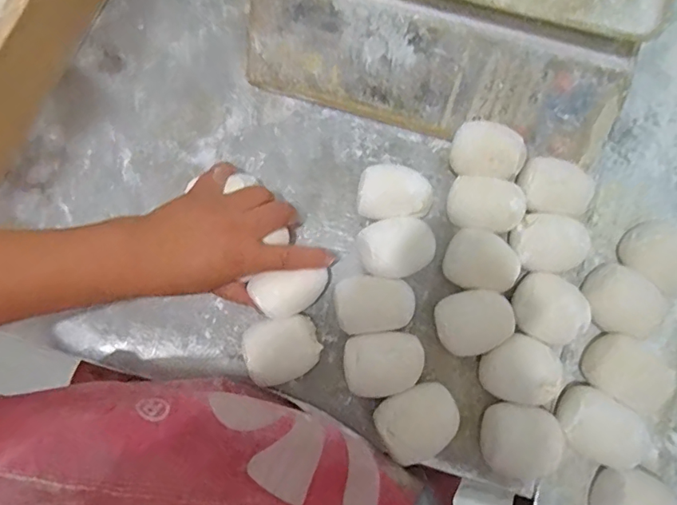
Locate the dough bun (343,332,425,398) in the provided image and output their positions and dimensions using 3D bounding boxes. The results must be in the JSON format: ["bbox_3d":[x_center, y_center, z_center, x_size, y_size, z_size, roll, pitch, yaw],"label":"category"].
[{"bbox_3d":[0.038,0.092,0.403,0.064,0.045,0.048,-7,79,0],"label":"dough bun"}]

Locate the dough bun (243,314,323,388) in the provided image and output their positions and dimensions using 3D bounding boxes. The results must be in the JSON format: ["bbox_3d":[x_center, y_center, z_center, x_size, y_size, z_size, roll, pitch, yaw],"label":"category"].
[{"bbox_3d":[-0.046,0.081,0.410,0.059,0.038,0.053,-21,79,-3],"label":"dough bun"}]

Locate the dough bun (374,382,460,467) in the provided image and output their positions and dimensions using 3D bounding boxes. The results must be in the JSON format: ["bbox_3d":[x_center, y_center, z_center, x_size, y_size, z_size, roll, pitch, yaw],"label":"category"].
[{"bbox_3d":[0.064,0.136,0.395,0.067,0.040,0.057,-28,80,-4],"label":"dough bun"}]

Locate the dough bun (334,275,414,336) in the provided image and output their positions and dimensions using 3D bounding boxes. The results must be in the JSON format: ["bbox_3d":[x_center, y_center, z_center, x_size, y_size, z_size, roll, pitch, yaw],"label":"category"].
[{"bbox_3d":[0.034,0.043,0.417,0.058,0.034,0.051,-17,79,-2],"label":"dough bun"}]

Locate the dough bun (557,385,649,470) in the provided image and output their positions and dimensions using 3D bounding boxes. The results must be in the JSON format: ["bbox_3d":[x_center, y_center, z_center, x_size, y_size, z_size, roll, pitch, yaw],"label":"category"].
[{"bbox_3d":[0.206,0.140,0.391,0.073,0.046,0.050,30,81,7],"label":"dough bun"}]

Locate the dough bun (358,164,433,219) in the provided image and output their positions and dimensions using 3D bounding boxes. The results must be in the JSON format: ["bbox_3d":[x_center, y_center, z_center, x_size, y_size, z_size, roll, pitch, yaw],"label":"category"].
[{"bbox_3d":[0.049,-0.050,0.430,0.062,0.042,0.046,2,79,2],"label":"dough bun"}]

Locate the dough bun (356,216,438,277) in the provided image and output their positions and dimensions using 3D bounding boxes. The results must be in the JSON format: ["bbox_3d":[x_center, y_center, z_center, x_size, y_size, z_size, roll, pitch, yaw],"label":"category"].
[{"bbox_3d":[0.050,-0.003,0.420,0.064,0.046,0.048,-8,79,0],"label":"dough bun"}]

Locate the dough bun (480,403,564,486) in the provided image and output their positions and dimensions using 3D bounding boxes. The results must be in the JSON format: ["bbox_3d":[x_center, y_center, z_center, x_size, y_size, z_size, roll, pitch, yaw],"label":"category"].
[{"bbox_3d":[0.147,0.154,0.394,0.059,0.030,0.060,0,79,1],"label":"dough bun"}]

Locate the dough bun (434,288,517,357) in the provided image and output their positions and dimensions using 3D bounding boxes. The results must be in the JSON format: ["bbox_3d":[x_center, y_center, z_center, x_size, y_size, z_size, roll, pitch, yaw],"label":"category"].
[{"bbox_3d":[0.113,0.059,0.410,0.058,0.037,0.052,-10,79,0],"label":"dough bun"}]

